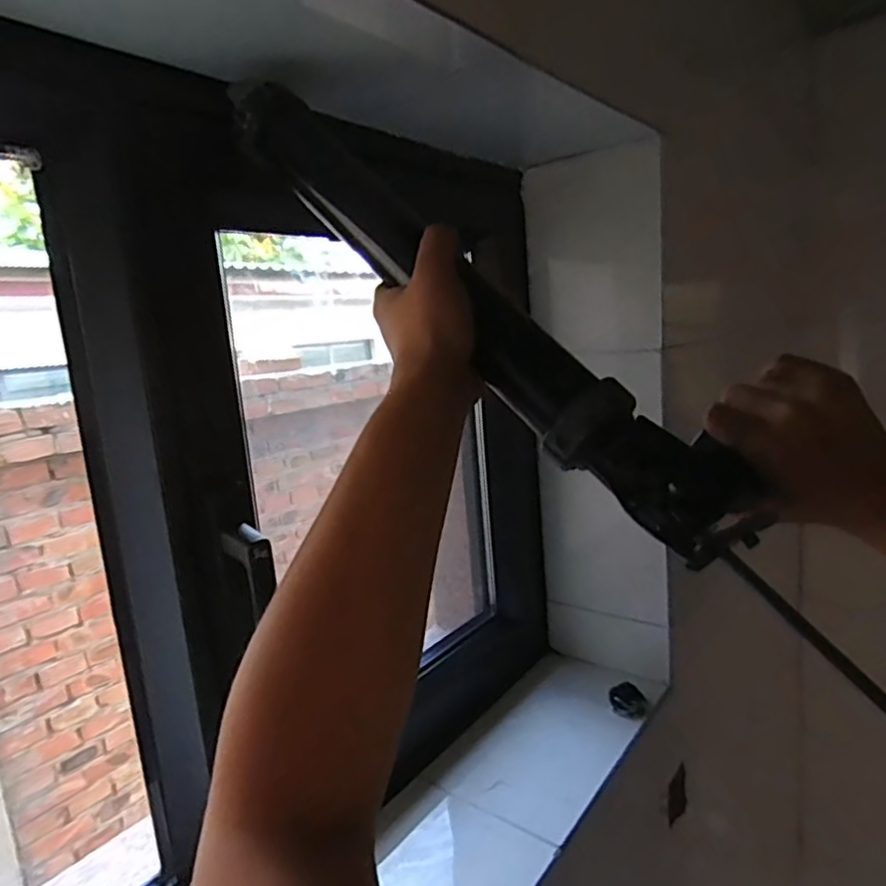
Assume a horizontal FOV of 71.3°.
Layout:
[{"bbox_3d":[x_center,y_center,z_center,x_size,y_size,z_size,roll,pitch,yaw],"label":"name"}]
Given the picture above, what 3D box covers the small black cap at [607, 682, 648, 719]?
[{"bbox_3d":[0.260,0.364,0.865,0.051,0.032,0.045,-3,9,18],"label":"small black cap"}]

